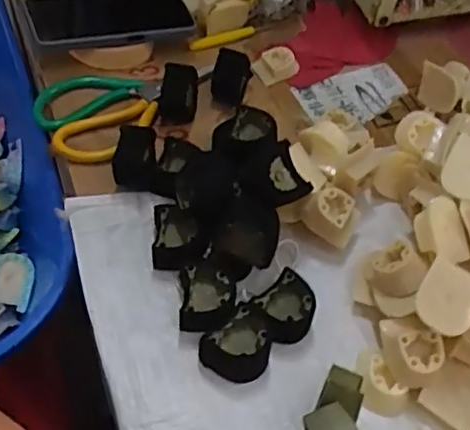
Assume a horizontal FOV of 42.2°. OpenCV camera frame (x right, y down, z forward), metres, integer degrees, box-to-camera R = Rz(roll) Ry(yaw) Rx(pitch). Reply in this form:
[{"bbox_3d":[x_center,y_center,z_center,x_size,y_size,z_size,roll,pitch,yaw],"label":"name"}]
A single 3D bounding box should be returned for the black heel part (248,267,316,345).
[{"bbox_3d":[0.040,0.073,0.465,0.038,0.032,0.047,40,57,20],"label":"black heel part"}]

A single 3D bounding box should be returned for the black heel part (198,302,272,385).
[{"bbox_3d":[0.005,0.096,0.441,0.051,0.029,0.040,-35,61,-28],"label":"black heel part"}]

